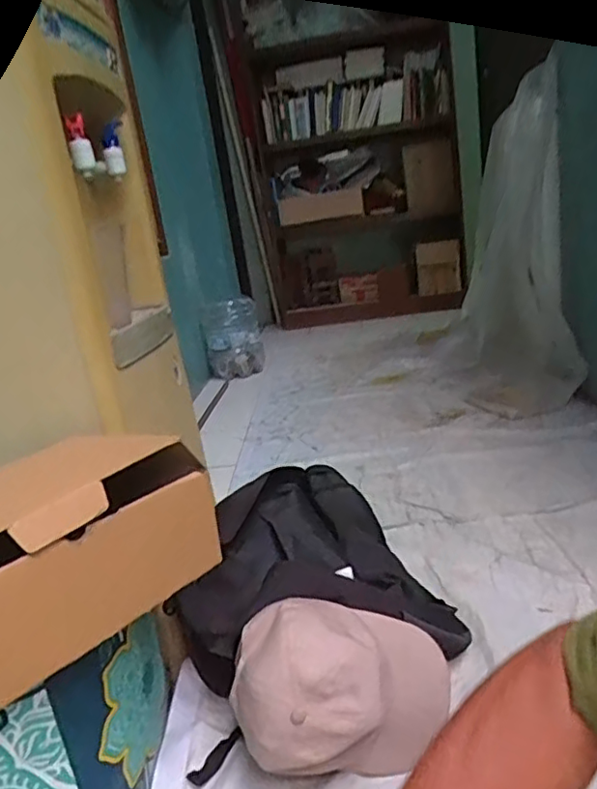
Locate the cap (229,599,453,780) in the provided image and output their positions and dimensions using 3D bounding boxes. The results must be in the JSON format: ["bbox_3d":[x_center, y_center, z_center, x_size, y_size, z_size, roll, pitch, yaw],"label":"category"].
[{"bbox_3d":[0.055,0.334,0.667,0.230,0.173,0.112,18,-21,-21],"label":"cap"}]

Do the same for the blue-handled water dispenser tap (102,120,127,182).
[{"bbox_3d":[-0.260,-0.345,0.838,0.030,0.074,0.035,-11,17,-12],"label":"blue-handled water dispenser tap"}]

